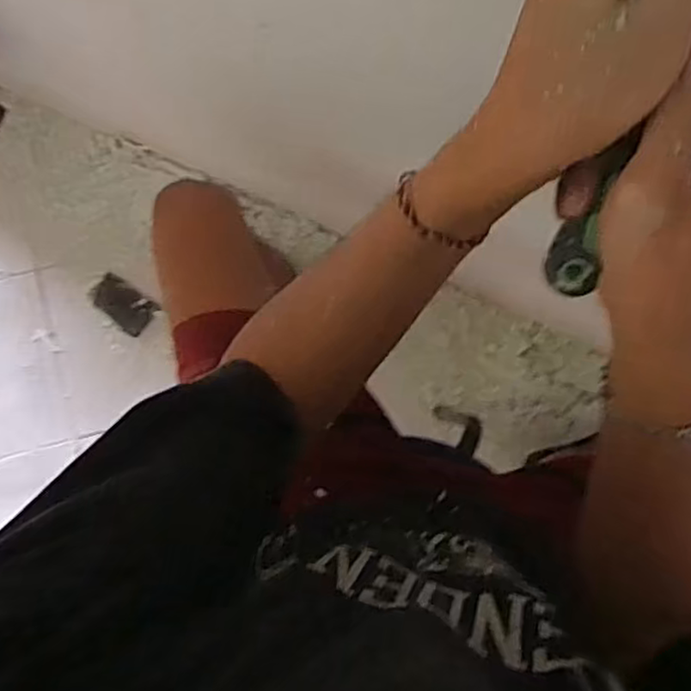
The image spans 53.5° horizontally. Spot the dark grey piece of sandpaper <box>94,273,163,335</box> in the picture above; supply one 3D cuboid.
[{"bbox_3d":[-0.375,-0.067,1.157,0.110,0.004,0.066,35,89,4],"label":"dark grey piece of sandpaper"}]

